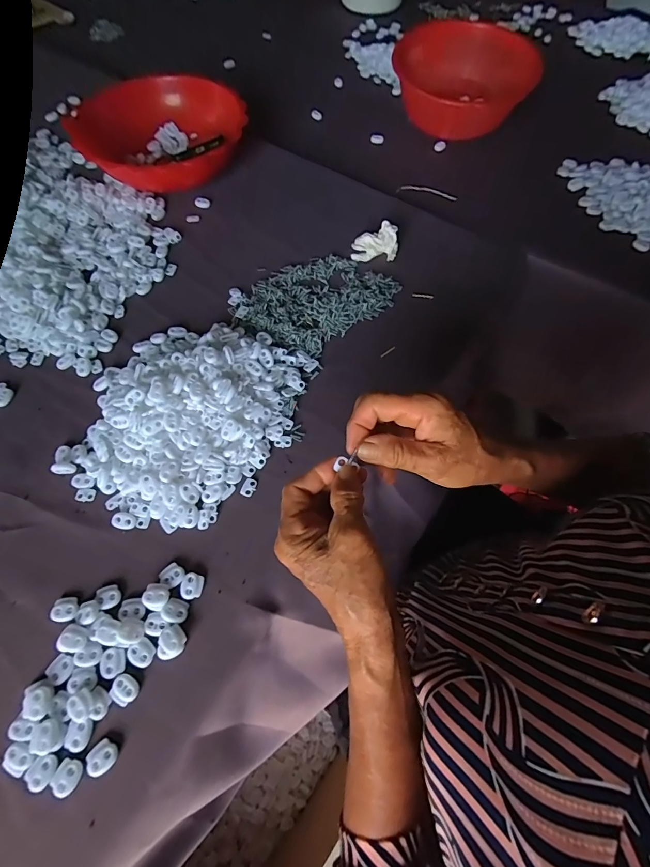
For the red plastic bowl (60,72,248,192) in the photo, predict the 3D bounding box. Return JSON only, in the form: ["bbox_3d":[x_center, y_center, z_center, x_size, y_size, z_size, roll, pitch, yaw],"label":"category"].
[{"bbox_3d":[-0.234,-0.435,0.602,0.221,0.080,0.215,0,63,-1],"label":"red plastic bowl"}]

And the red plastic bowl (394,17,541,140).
[{"bbox_3d":[0.235,-0.614,0.702,0.227,0.098,0.251,25,66,12],"label":"red plastic bowl"}]

